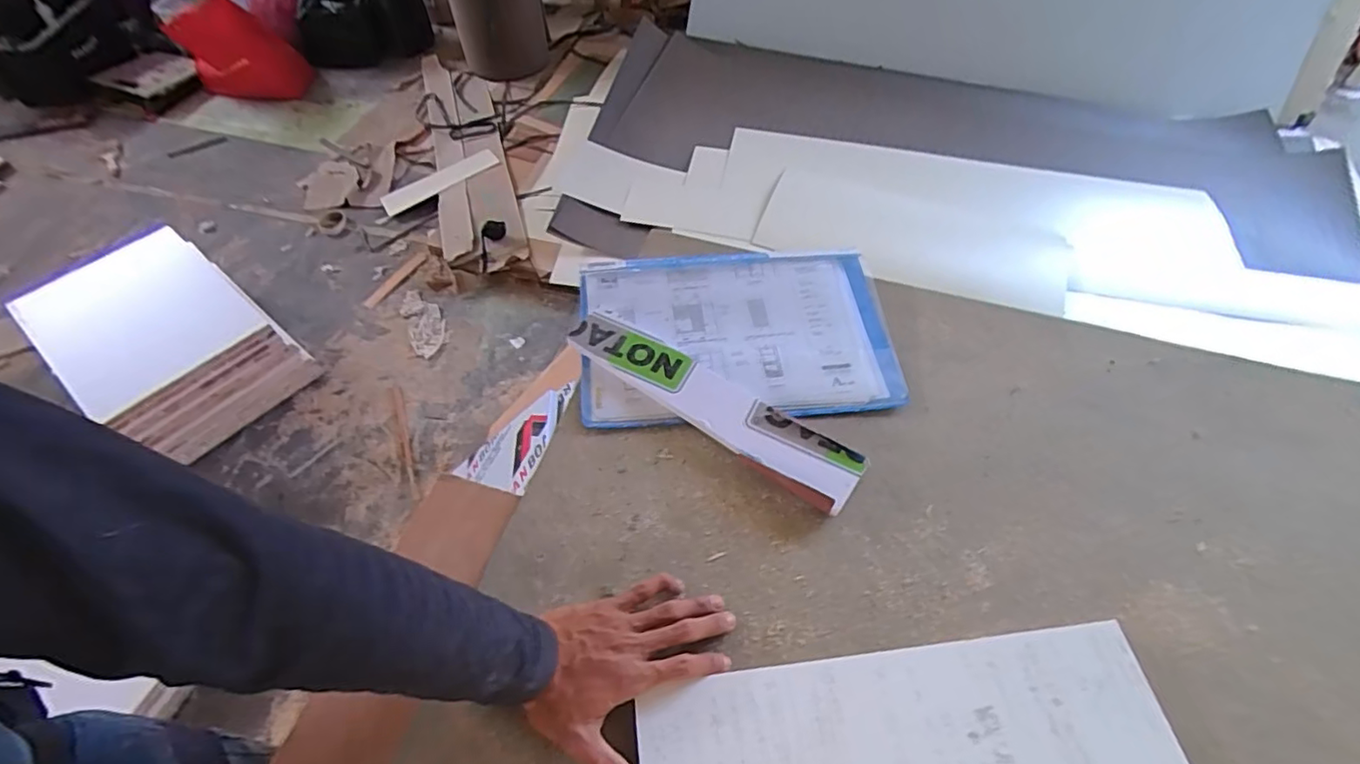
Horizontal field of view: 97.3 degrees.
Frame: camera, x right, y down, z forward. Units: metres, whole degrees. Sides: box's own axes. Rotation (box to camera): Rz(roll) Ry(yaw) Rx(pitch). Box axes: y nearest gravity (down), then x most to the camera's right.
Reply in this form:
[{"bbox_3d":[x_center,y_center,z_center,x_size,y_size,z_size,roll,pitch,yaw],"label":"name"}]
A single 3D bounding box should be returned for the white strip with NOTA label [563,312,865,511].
[{"bbox_3d":[0.032,0.022,0.638,0.336,0.029,0.068,32,61,19],"label":"white strip with NOTA label"}]

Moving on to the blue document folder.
[{"bbox_3d":[0.064,-0.059,0.700,0.351,0.025,0.227,-4,56,-4],"label":"blue document folder"}]

